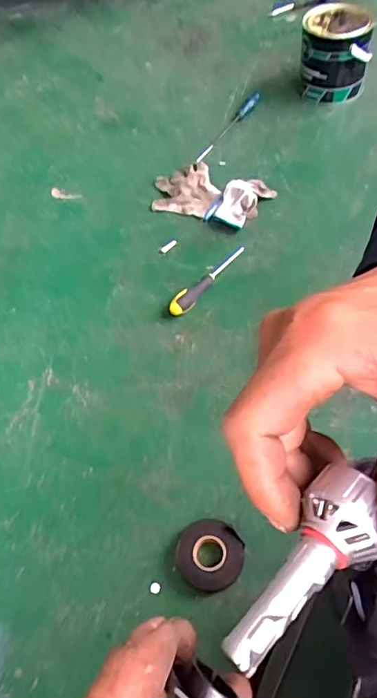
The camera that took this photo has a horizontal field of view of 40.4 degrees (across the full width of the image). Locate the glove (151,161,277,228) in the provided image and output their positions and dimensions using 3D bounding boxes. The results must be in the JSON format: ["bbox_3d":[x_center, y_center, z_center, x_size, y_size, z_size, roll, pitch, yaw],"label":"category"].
[{"bbox_3d":[0.042,-0.329,1.072,0.253,0.054,0.138,20,61,17],"label":"glove"}]

